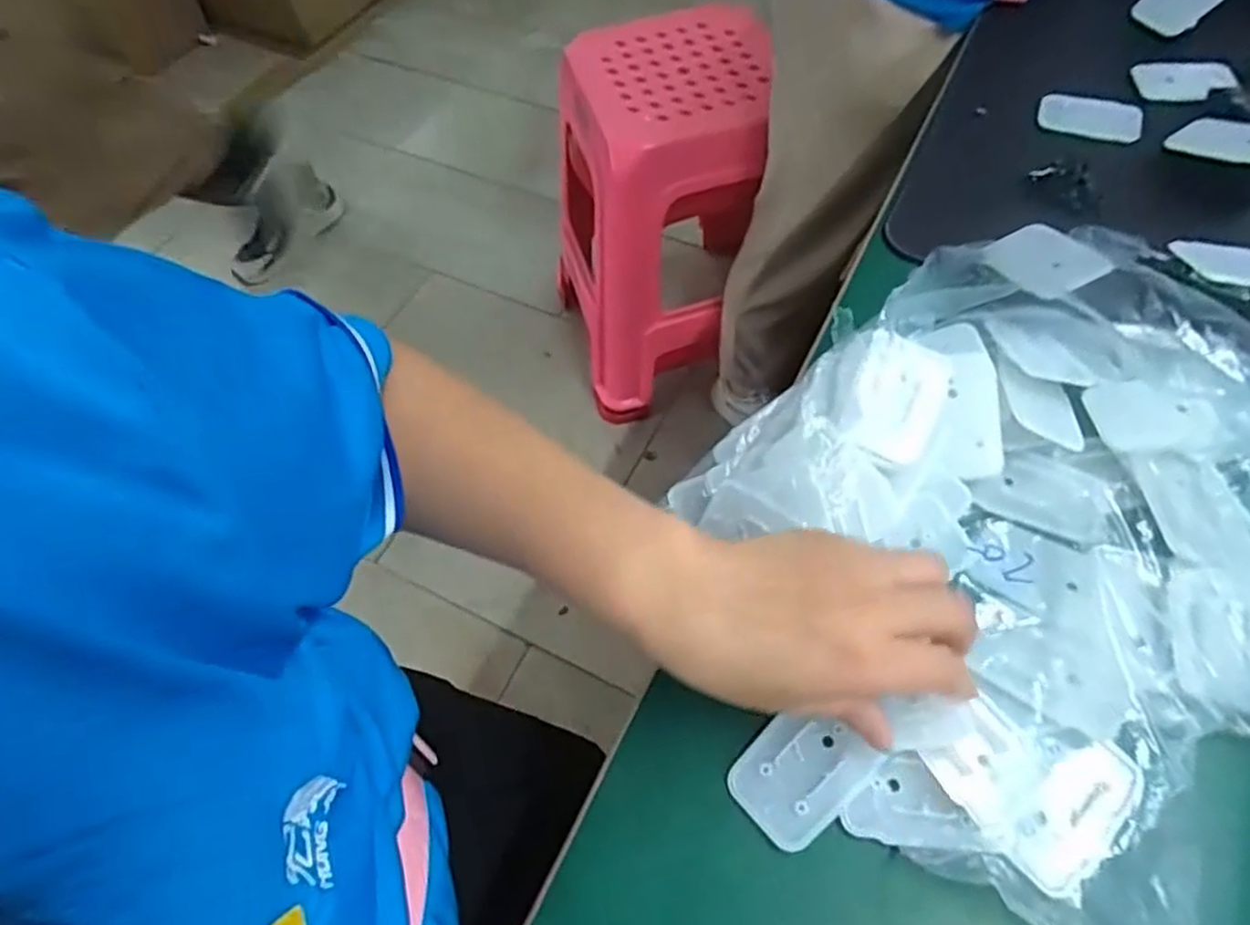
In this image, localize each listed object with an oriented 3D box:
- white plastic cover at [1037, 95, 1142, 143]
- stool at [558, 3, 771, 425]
[{"bbox_3d":[0.347,-0.258,0.542,0.071,0.004,0.038,26,74,25],"label":"white plastic cover"},{"bbox_3d":[0.058,-0.386,1.167,0.323,0.453,0.351,-14,59,-6],"label":"stool"}]

